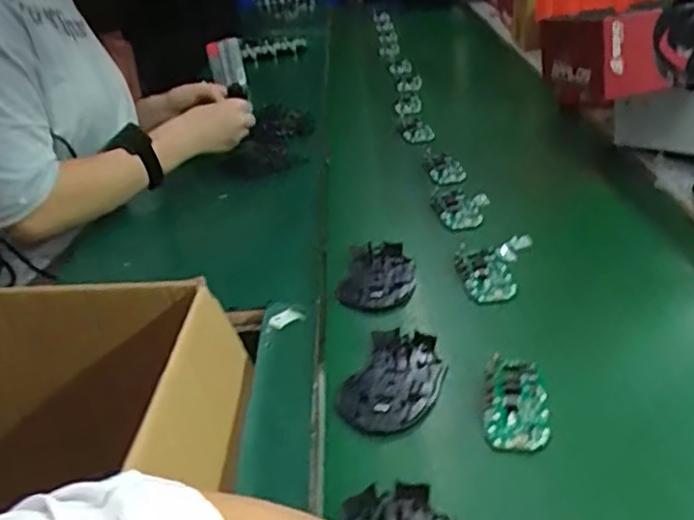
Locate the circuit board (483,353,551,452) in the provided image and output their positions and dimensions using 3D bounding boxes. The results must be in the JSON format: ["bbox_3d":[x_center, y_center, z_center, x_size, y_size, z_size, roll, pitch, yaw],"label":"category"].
[{"bbox_3d":[0.126,0.105,0.521,0.044,0.010,0.086,3,36,10],"label":"circuit board"}]

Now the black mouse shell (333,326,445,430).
[{"bbox_3d":[0.038,0.095,0.558,0.071,0.012,0.106,10,34,27],"label":"black mouse shell"}]

